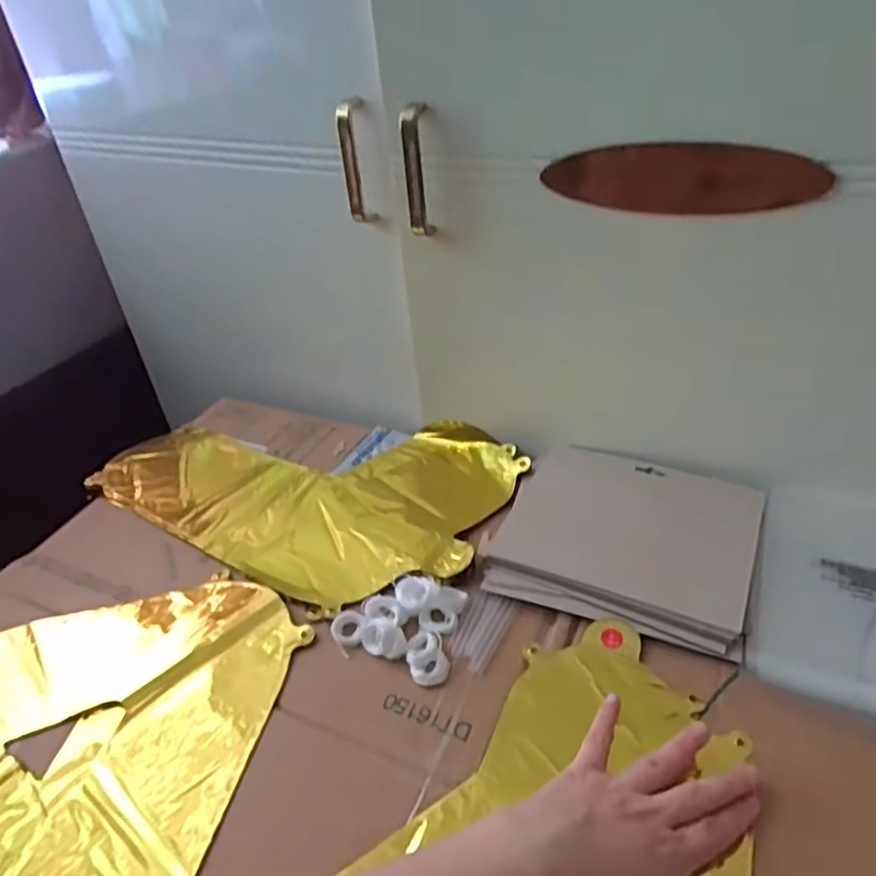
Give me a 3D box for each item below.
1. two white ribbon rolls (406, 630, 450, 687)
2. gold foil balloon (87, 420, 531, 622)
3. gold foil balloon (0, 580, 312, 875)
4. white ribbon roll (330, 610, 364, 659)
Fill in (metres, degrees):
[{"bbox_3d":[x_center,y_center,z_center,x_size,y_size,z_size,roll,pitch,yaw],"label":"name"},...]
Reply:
[{"bbox_3d":[-0.008,0.157,0.480,0.028,0.011,0.042,-12,37,-8],"label":"two white ribbon rolls"},{"bbox_3d":[-0.125,0.035,0.665,0.387,0.025,0.256,19,43,30],"label":"gold foil balloon"},{"bbox_3d":[-0.269,0.201,0.458,0.330,0.020,0.317,23,45,33],"label":"gold foil balloon"},{"bbox_3d":[-0.066,0.145,0.499,0.024,0.011,0.032,-24,40,-24],"label":"white ribbon roll"}]

